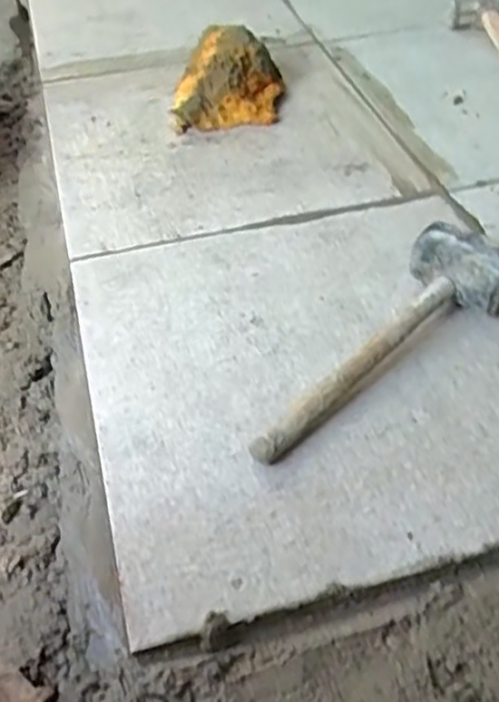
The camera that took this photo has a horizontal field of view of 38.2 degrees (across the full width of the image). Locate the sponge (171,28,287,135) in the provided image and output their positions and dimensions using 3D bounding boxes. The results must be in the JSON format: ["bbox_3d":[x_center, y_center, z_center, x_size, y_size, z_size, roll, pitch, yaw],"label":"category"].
[{"bbox_3d":[-0.024,-0.335,0.897,0.123,0.074,0.140,5,46,7],"label":"sponge"}]

